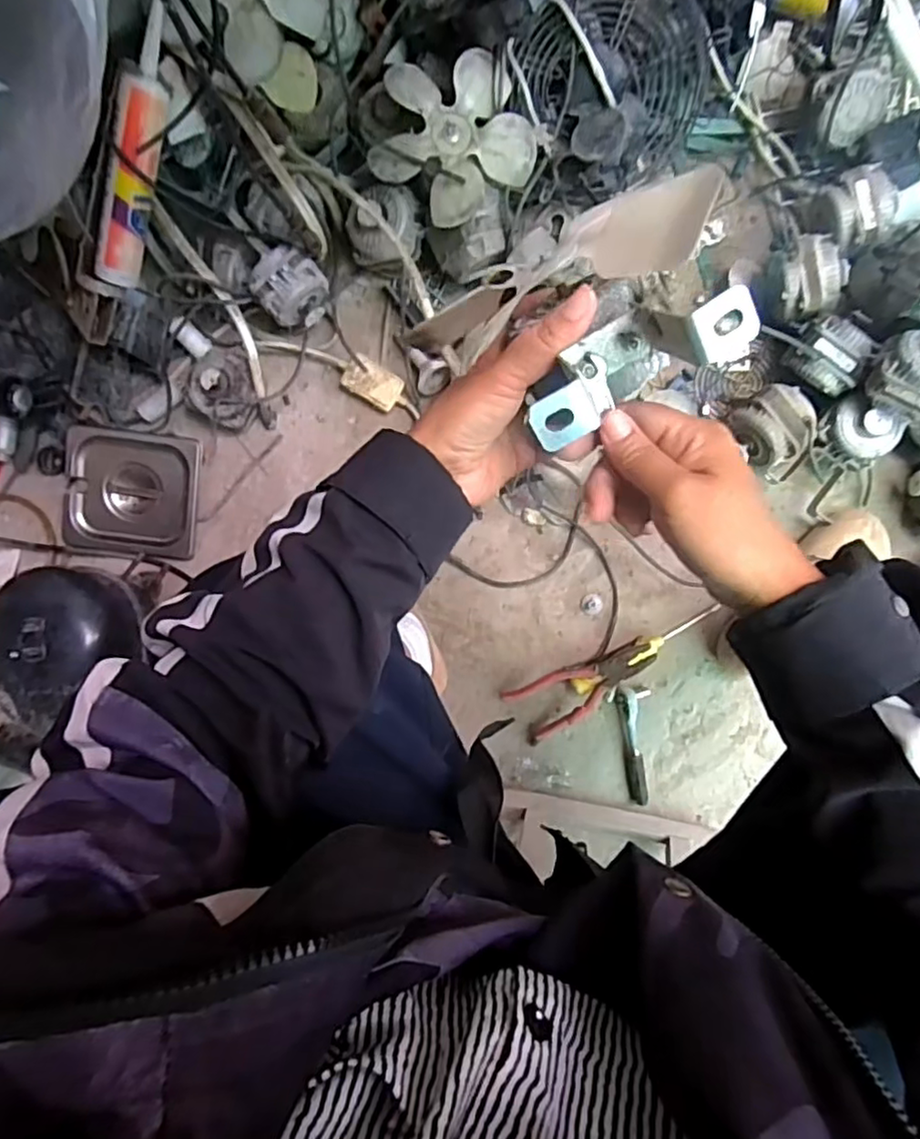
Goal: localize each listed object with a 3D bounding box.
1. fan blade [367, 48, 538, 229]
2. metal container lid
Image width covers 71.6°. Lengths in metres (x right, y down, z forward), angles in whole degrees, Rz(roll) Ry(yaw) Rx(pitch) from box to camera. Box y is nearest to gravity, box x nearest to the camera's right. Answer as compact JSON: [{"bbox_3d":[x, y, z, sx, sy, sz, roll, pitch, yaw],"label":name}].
[{"bbox_3d":[-0.011,-0.484,0.716,0.176,0.028,0.168,0,90,5],"label":"fan blade"},{"bbox_3d":[-0.435,-0.101,0.835,0.169,0.023,0.159,8,91,5],"label":"metal container lid"}]

